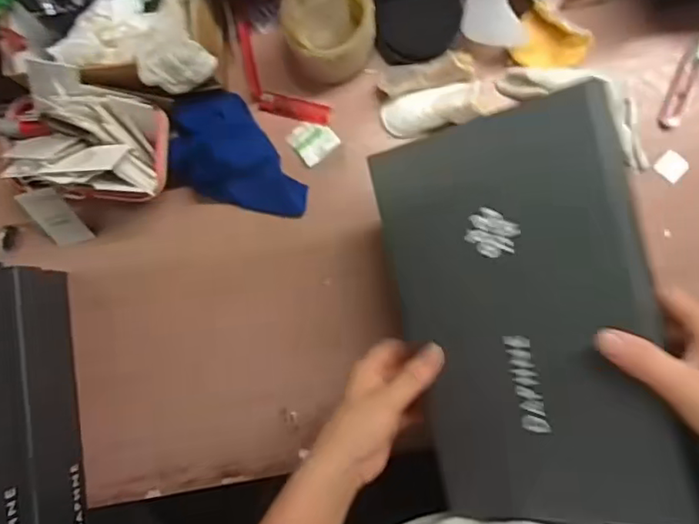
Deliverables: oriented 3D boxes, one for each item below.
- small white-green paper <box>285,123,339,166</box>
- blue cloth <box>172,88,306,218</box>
[{"bbox_3d":[-0.039,-0.132,0.640,0.044,0.005,0.044,-39,87,1],"label":"small white-green paper"},{"bbox_3d":[-0.120,-0.119,0.630,0.153,0.039,0.112,16,89,4],"label":"blue cloth"}]

